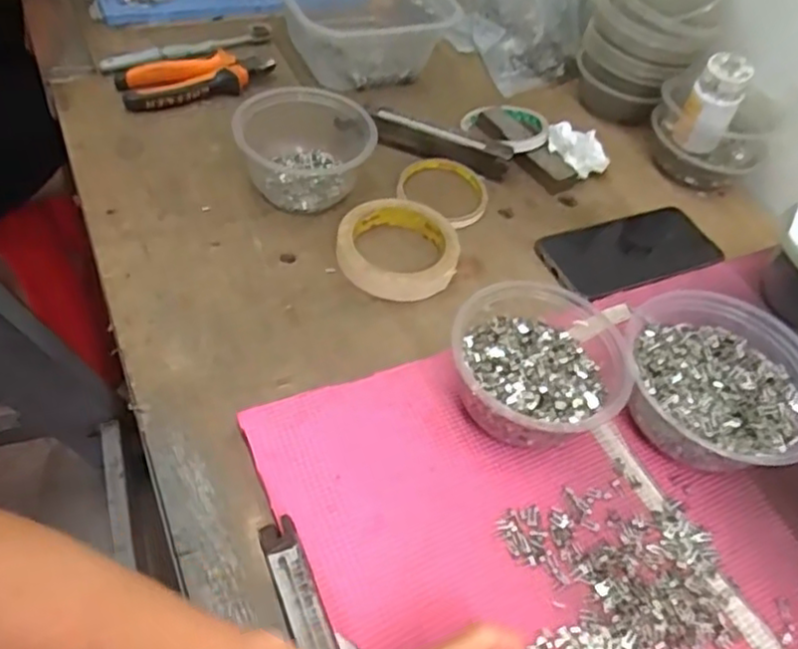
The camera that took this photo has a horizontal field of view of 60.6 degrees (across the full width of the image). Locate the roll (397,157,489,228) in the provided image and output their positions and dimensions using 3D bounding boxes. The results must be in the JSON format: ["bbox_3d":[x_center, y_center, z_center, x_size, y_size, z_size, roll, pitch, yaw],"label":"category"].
[{"bbox_3d":[0.045,-0.124,0.627,0.083,0.010,0.080,3,51,-4],"label":"roll"}]

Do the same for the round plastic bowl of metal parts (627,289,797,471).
[{"bbox_3d":[0.223,0.040,0.477,0.141,0.054,0.132,5,51,-6],"label":"round plastic bowl of metal parts"}]

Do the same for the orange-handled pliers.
[{"bbox_3d":[-0.194,-0.238,0.665,0.147,0.024,0.052,-20,56,-20],"label":"orange-handled pliers"}]

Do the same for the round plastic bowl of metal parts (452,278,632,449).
[{"bbox_3d":[0.091,0.030,0.462,0.110,0.061,0.106,5,51,-6],"label":"round plastic bowl of metal parts"}]

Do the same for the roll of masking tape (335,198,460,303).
[{"bbox_3d":[-0.001,-0.066,0.558,0.097,0.020,0.101,3,51,-4],"label":"roll of masking tape"}]

